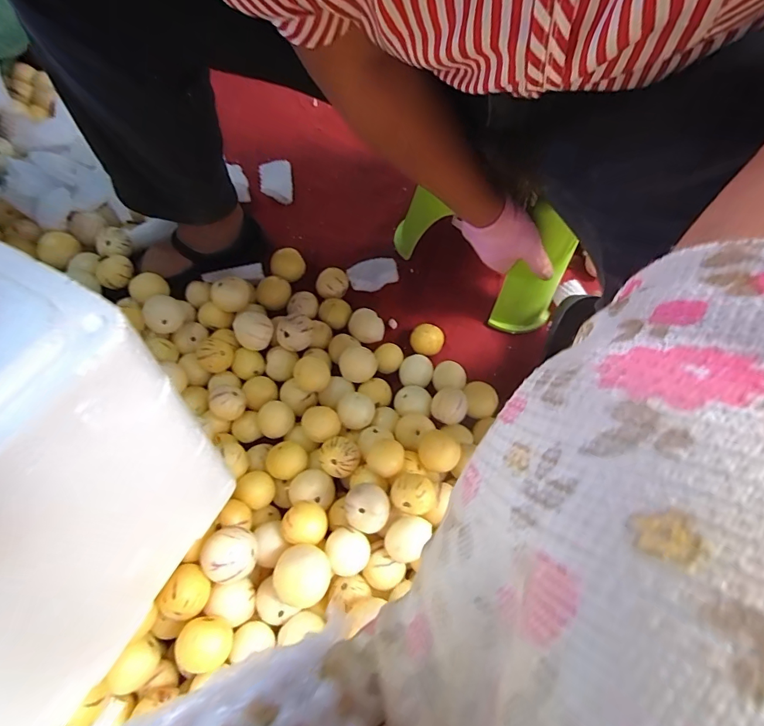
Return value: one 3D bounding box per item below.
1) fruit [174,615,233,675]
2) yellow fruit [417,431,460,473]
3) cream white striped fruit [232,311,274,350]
[{"bbox_3d":[-0.164,0.266,0.402,0.049,0.039,0.045,9,67,4],"label":"fruit"},{"bbox_3d":[0.065,0.109,0.511,0.044,0.050,0.048,0,66,0],"label":"yellow fruit"},{"bbox_3d":[-0.175,-0.044,0.584,0.049,0.044,0.051,0,66,0],"label":"cream white striped fruit"}]

